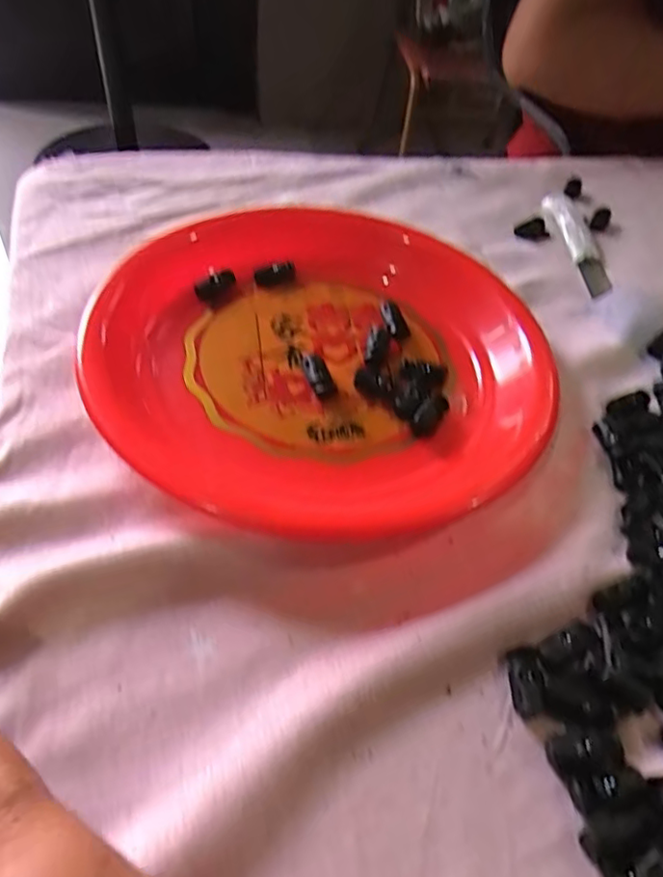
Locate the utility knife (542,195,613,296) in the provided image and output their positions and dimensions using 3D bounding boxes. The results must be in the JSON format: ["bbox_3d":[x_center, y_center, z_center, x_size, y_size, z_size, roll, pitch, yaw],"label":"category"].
[{"bbox_3d":[0.190,-0.154,0.472,0.026,0.007,0.123,-1,51,-6],"label":"utility knife"}]

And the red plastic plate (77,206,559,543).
[{"bbox_3d":[-0.003,-0.062,0.354,0.242,0.035,0.251,3,51,-3],"label":"red plastic plate"}]

